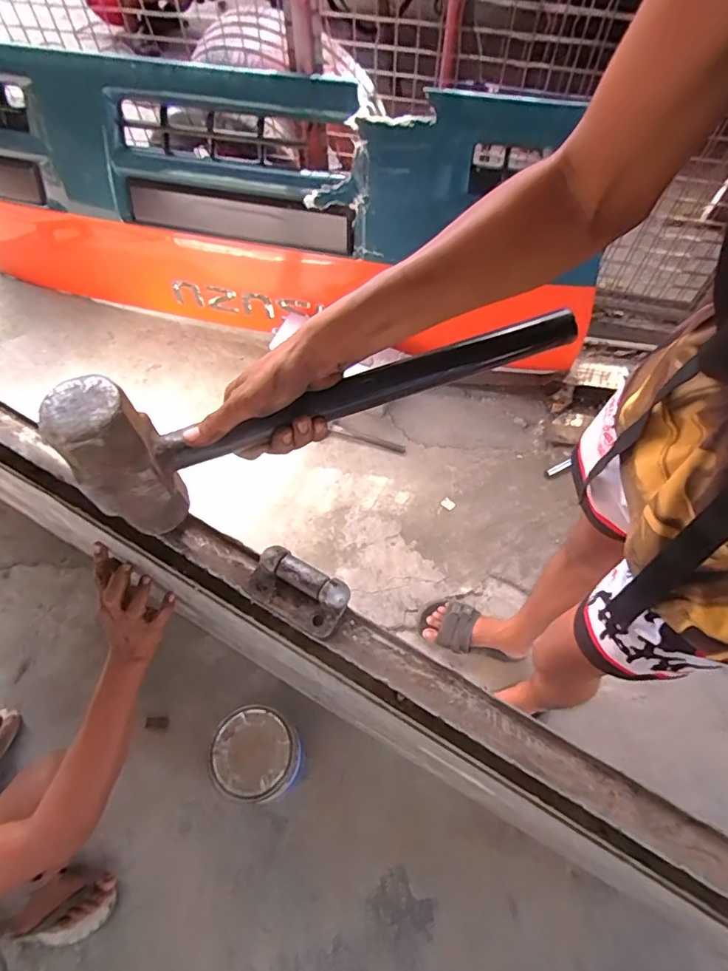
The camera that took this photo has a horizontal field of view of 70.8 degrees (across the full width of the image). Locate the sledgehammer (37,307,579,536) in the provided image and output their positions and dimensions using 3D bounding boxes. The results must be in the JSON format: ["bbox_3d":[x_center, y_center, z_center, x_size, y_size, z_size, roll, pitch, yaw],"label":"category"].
[{"bbox_3d":[-0.020,-0.082,0.438,0.432,0.151,0.049,-22,59,-8],"label":"sledgehammer"}]

